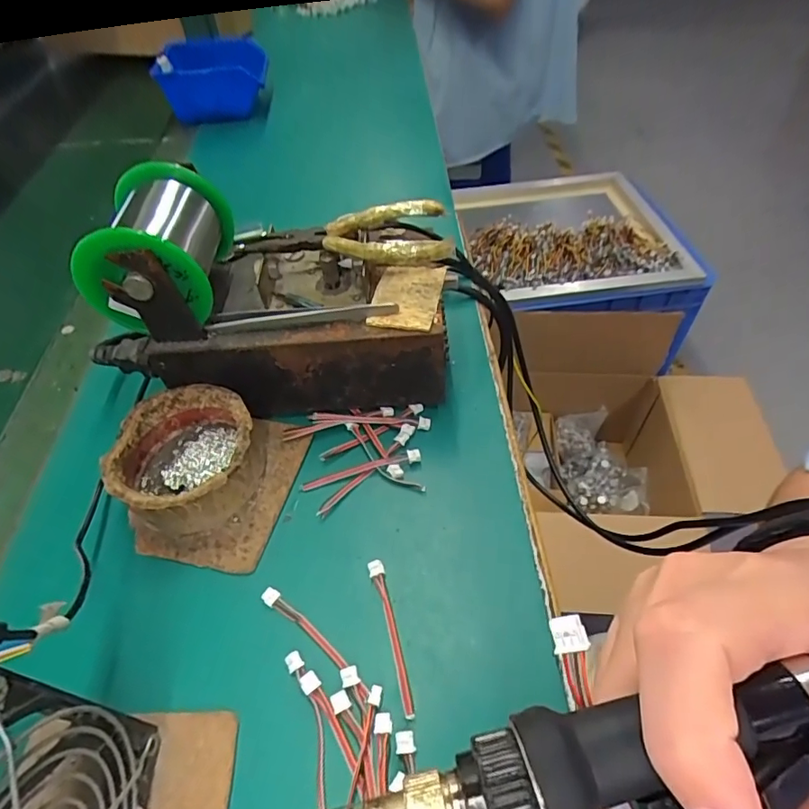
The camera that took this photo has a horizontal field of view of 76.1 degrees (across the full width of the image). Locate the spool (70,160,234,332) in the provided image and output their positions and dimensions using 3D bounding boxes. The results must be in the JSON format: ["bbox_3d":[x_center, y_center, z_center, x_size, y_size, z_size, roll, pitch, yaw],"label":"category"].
[{"bbox_3d":[-0.141,-0.091,0.307,0.068,0.069,0.088,-4,50,0],"label":"spool"}]

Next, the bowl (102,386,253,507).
[{"bbox_3d":[-0.131,0.032,0.311,0.080,0.041,0.080,-2,50,2],"label":"bowl"}]

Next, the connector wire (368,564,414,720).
[{"bbox_3d":[-0.007,0.114,0.260,0.008,0.005,0.076,-13,50,-7],"label":"connector wire"}]

